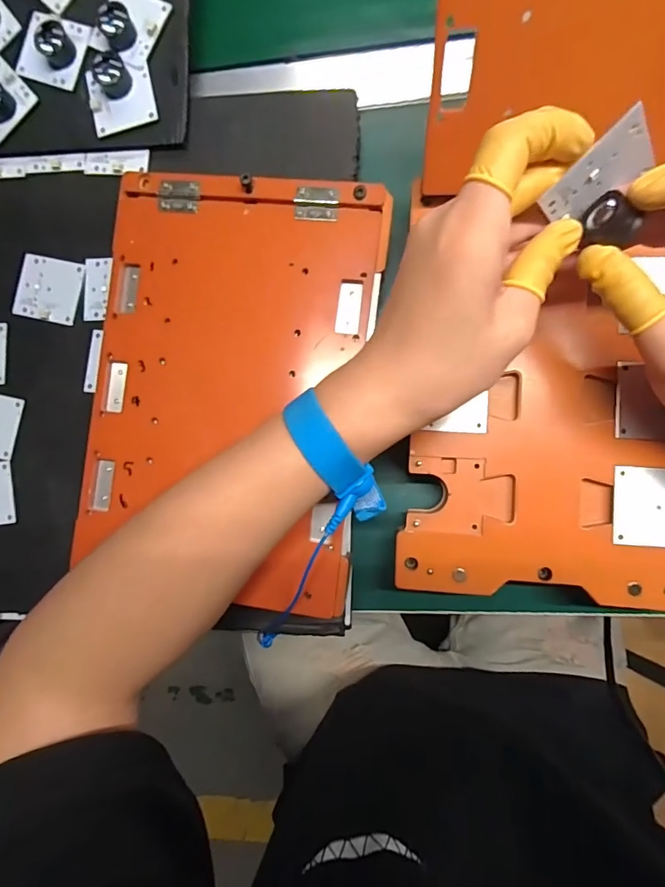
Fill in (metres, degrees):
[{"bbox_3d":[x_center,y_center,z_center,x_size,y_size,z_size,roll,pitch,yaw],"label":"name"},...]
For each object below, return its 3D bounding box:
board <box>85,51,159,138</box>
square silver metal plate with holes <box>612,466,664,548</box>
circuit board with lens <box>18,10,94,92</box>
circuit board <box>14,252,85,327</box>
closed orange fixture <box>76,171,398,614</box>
[{"bbox_3d":[-0.147,-0.239,0.301,0.044,0.017,0.043,-13,86,6],"label":"board"},{"bbox_3d":[0.183,0.036,0.251,0.047,0.005,0.044,3,88,7],"label":"square silver metal plate with holes"},{"bbox_3d":[-0.197,-0.275,0.306,0.045,0.022,0.047,21,90,7],"label":"circuit board with lens"},{"bbox_3d":[-0.200,-0.109,0.317,0.046,0.005,0.044,13,89,7],"label":"circuit board"},{"bbox_3d":[-0.061,-0.034,0.262,0.162,0.019,0.240,7,88,7],"label":"closed orange fixture"}]

